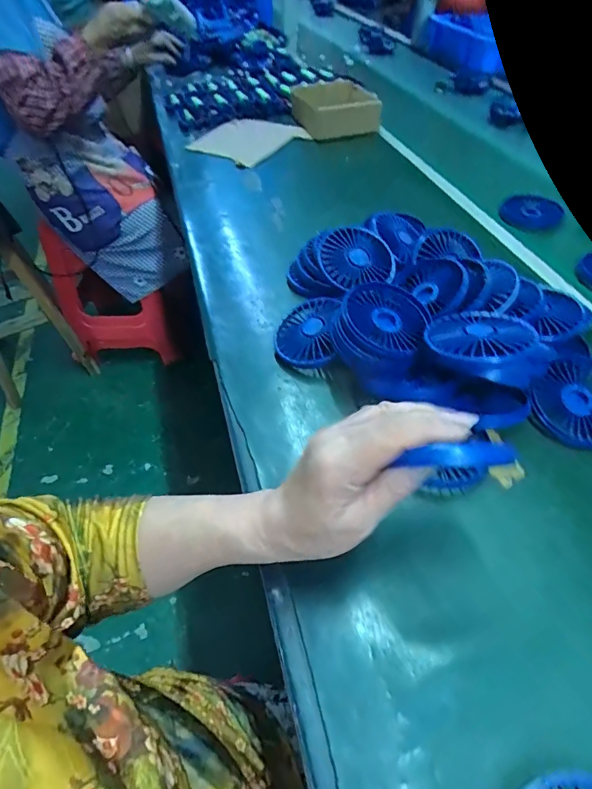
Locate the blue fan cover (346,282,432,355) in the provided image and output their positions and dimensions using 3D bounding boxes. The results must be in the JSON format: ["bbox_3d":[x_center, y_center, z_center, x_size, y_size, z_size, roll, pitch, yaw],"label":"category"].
[{"bbox_3d":[0.089,-0.076,0.413,0.075,0.017,0.079,-26,77,-21],"label":"blue fan cover"}]

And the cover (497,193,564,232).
[{"bbox_3d":[0.360,-0.278,0.663,0.081,0.024,0.074,29,55,25],"label":"cover"}]

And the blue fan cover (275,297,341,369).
[{"bbox_3d":[0.011,-0.067,0.458,0.071,0.016,0.089,-12,55,21],"label":"blue fan cover"}]

